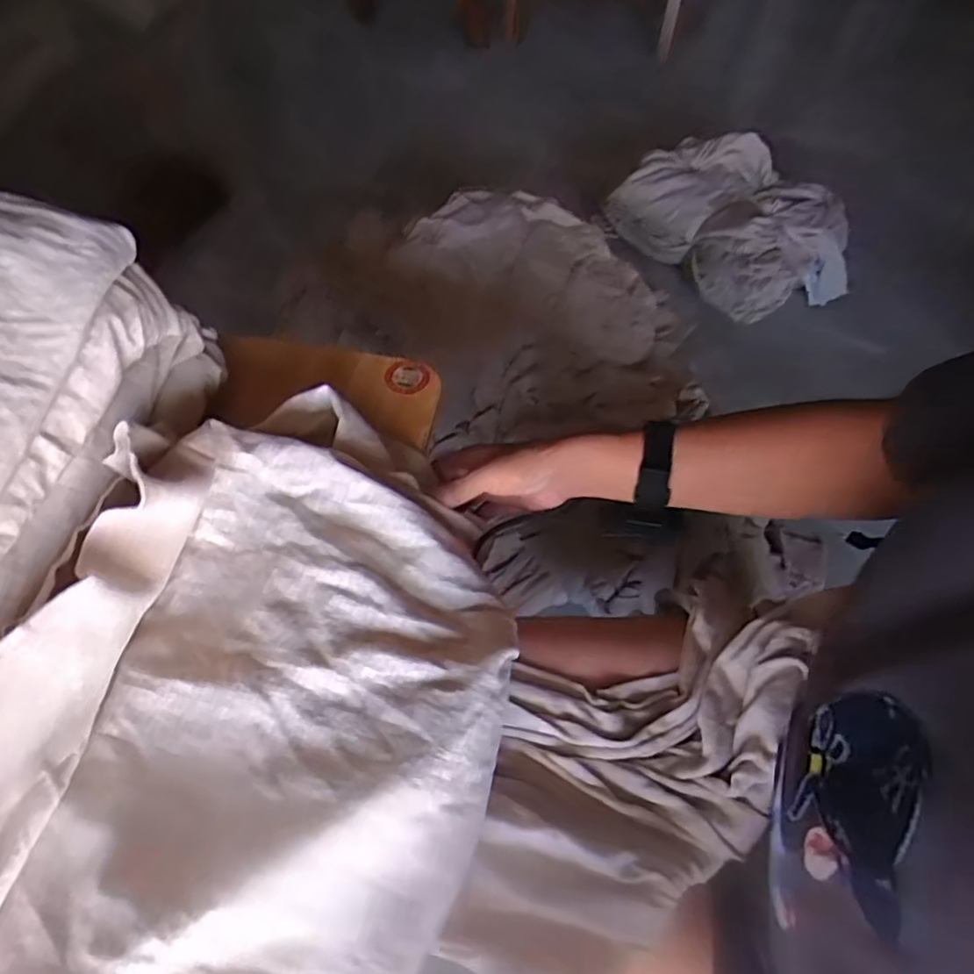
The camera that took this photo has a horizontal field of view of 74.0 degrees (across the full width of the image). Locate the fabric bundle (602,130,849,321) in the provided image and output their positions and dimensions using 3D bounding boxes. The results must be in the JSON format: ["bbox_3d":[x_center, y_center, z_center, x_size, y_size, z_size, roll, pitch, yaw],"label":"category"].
[{"bbox_3d":[0.474,-0.514,1.241,0.250,0.161,0.385,-32,62,-20],"label":"fabric bundle"}]

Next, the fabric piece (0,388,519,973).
[{"bbox_3d":[-0.140,0.132,0.381,0.286,0.077,0.454,4,56,3],"label":"fabric piece"}]

